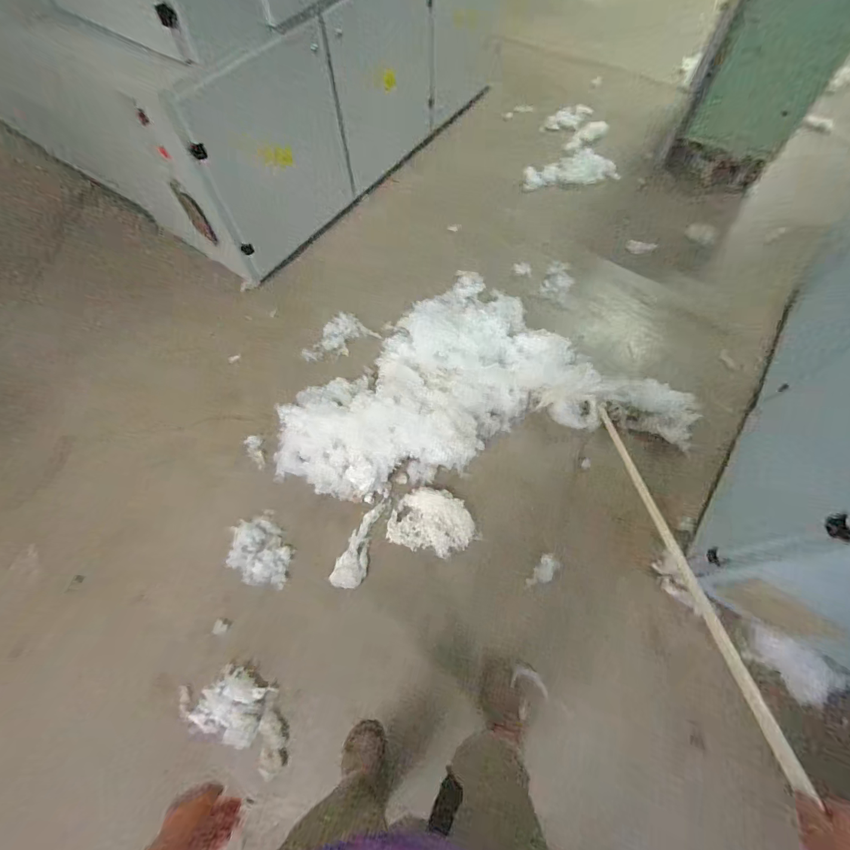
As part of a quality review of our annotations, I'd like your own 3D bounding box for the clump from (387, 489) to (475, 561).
[{"bbox_3d":[0.025,0.319,1.376,0.268,0.070,0.205,21,70,9],"label":"clump"}]

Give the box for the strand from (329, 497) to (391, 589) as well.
[{"bbox_3d":[-0.202,0.378,1.378,0.099,0.042,0.313,20,69,8],"label":"strand"}]

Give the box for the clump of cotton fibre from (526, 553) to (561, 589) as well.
[{"bbox_3d":[0.367,0.459,1.307,0.059,0.026,0.122,35,72,13],"label":"clump of cotton fibre"}]

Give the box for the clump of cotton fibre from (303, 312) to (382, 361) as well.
[{"bbox_3d":[-0.361,-0.343,1.728,0.198,0.052,0.295,40,74,15],"label":"clump of cotton fibre"}]

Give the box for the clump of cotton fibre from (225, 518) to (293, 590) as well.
[{"bbox_3d":[-0.537,0.409,1.372,0.202,0.049,0.209,5,68,2],"label":"clump of cotton fibre"}]

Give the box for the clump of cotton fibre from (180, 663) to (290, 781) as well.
[{"bbox_3d":[-0.526,0.805,1.189,0.348,0.055,0.187,26,70,10],"label":"clump of cotton fibre"}]

